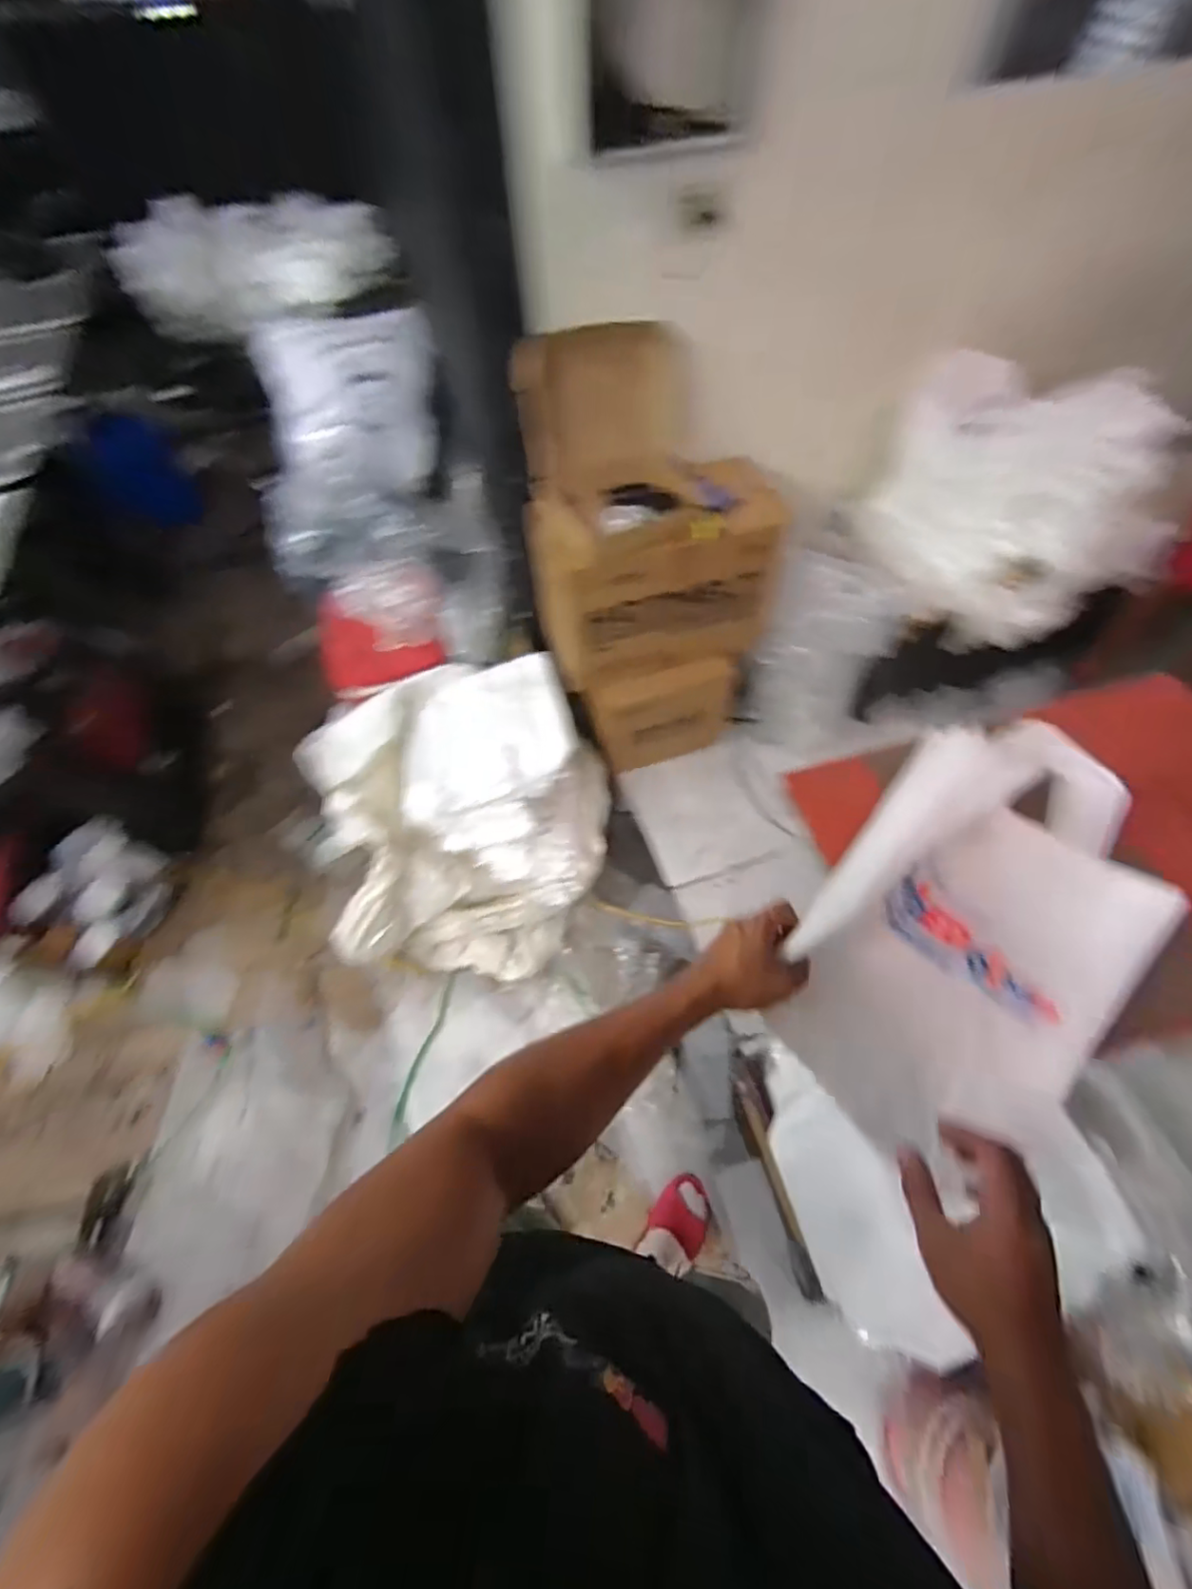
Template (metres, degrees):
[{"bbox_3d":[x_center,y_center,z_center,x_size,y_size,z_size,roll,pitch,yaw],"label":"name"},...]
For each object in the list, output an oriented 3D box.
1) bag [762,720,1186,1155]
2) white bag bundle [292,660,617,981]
[{"bbox_3d":[0.432,0.097,0.624,0.284,0.132,0.466,35,66,20],"label":"bag"},{"bbox_3d":[-0.354,0.036,1.582,0.771,0.289,0.873,-22,61,-11],"label":"white bag bundle"}]

